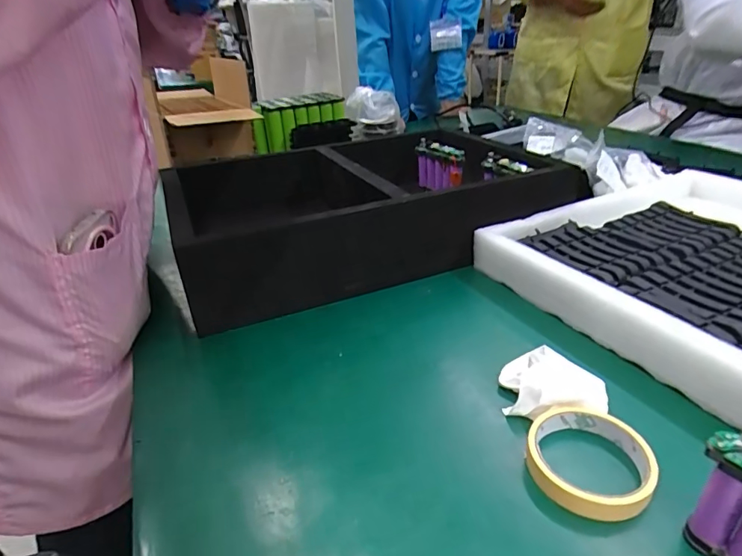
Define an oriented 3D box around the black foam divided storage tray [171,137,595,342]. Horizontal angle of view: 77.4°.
[{"bbox_3d":[-0.034,-0.120,0.739,0.532,0.120,0.383,-17,31,-21],"label":"black foam divided storage tray"}]

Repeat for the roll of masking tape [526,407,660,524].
[{"bbox_3d":[0.166,0.137,0.354,0.085,0.023,0.090,-3,29,2],"label":"roll of masking tape"}]

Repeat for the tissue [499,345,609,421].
[{"bbox_3d":[0.160,0.094,0.418,0.086,0.036,0.076,-5,29,-2],"label":"tissue"}]

